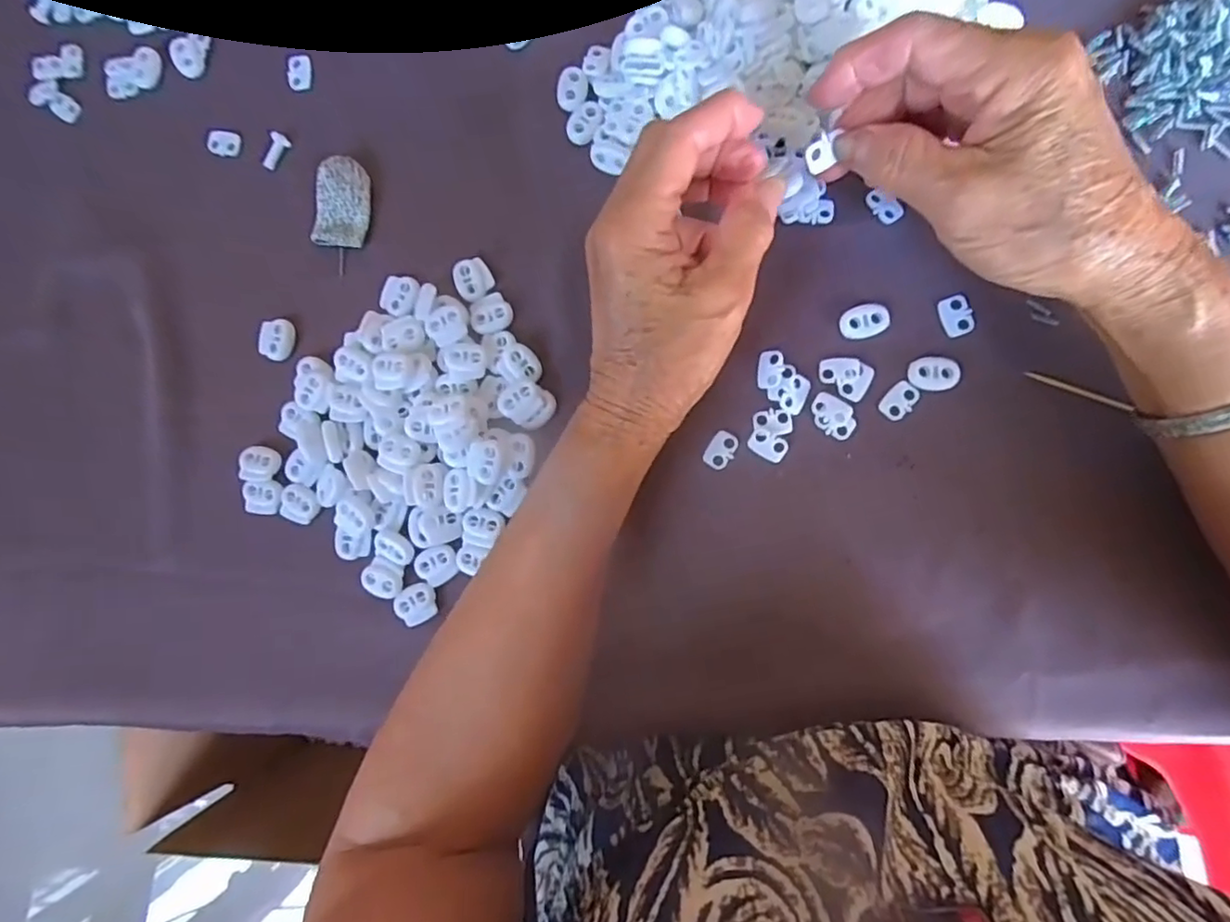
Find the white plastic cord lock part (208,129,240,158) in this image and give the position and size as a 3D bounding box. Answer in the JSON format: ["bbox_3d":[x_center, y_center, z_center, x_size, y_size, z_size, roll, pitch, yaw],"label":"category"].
[{"bbox_3d":[-0.220,-0.179,0.340,0.017,0.004,0.014,8,89,7],"label":"white plastic cord lock part"}]

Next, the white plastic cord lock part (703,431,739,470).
[{"bbox_3d":[0.052,-0.005,0.298,0.014,0.004,0.019,28,92,7],"label":"white plastic cord lock part"}]

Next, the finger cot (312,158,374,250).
[{"bbox_3d":[-0.146,-0.139,0.326,0.028,0.013,0.045,14,90,8],"label":"finger cot"}]

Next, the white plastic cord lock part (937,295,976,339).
[{"bbox_3d":[0.163,-0.069,0.287,0.014,0.004,0.019,-18,86,6],"label":"white plastic cord lock part"}]

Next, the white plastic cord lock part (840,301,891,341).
[{"bbox_3d":[0.121,-0.068,0.291,0.023,0.004,0.016,-19,86,6],"label":"white plastic cord lock part"}]

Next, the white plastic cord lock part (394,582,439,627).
[{"bbox_3d":[-0.103,0.074,0.314,0.022,0.004,0.020,-31,85,5],"label":"white plastic cord lock part"}]

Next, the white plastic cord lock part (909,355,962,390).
[{"bbox_3d":[0.151,-0.041,0.286,0.022,0.004,0.016,-6,87,7],"label":"white plastic cord lock part"}]

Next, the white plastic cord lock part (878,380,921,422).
[{"bbox_3d":[0.137,-0.029,0.288,0.019,0.004,0.013,-45,84,4],"label":"white plastic cord lock part"}]

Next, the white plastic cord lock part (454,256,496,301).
[{"bbox_3d":[-0.074,-0.095,0.316,0.019,0.004,0.021,-29,85,5],"label":"white plastic cord lock part"}]

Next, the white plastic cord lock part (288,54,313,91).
[{"bbox_3d":[-0.175,-0.216,0.336,0.012,0.006,0.020,-4,88,7],"label":"white plastic cord lock part"}]

